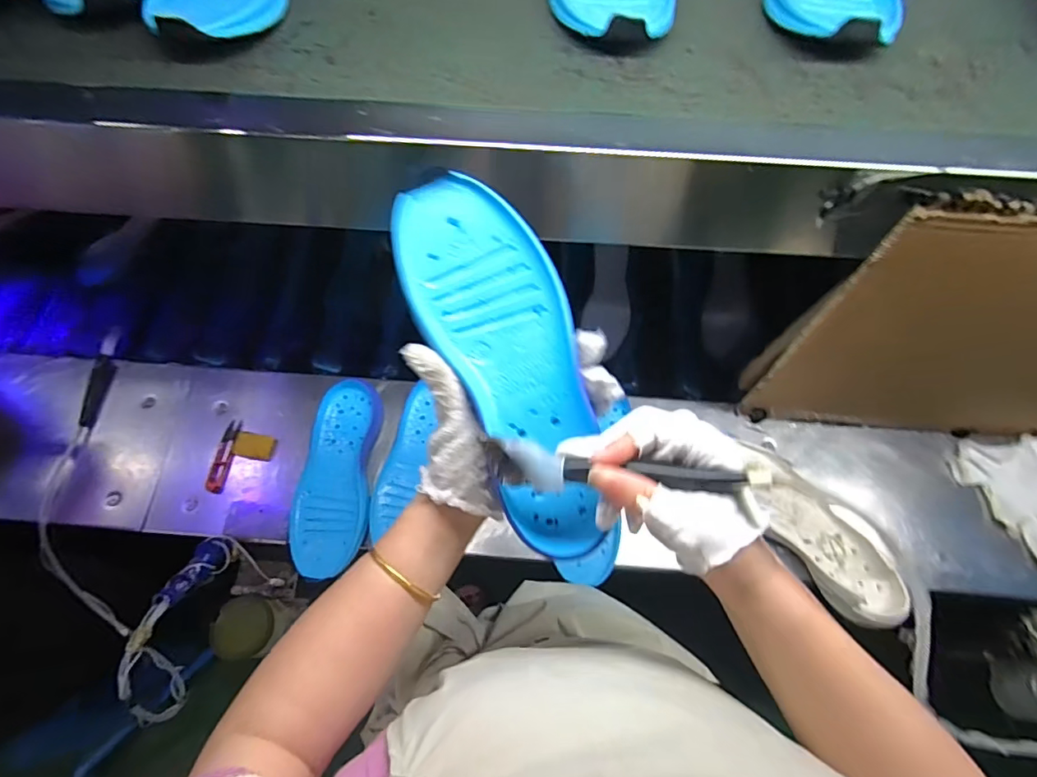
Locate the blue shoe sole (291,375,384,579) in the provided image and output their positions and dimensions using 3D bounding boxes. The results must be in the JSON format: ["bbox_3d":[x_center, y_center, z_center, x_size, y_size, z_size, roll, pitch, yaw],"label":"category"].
[{"bbox_3d":[-0.237,0.113,0.667,0.091,0.026,0.250,3,62,-1],"label":"blue shoe sole"}]

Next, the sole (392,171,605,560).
[{"bbox_3d":[-0.003,-0.014,0.333,0.091,0.028,0.249,-21,93,-10],"label":"sole"}]

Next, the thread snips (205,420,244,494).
[{"bbox_3d":[-0.402,0.093,0.694,0.023,0.012,0.100,6,62,1],"label":"thread snips"}]

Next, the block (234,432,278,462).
[{"bbox_3d":[-0.363,0.081,0.699,0.054,0.012,0.032,10,62,3],"label":"block"}]

